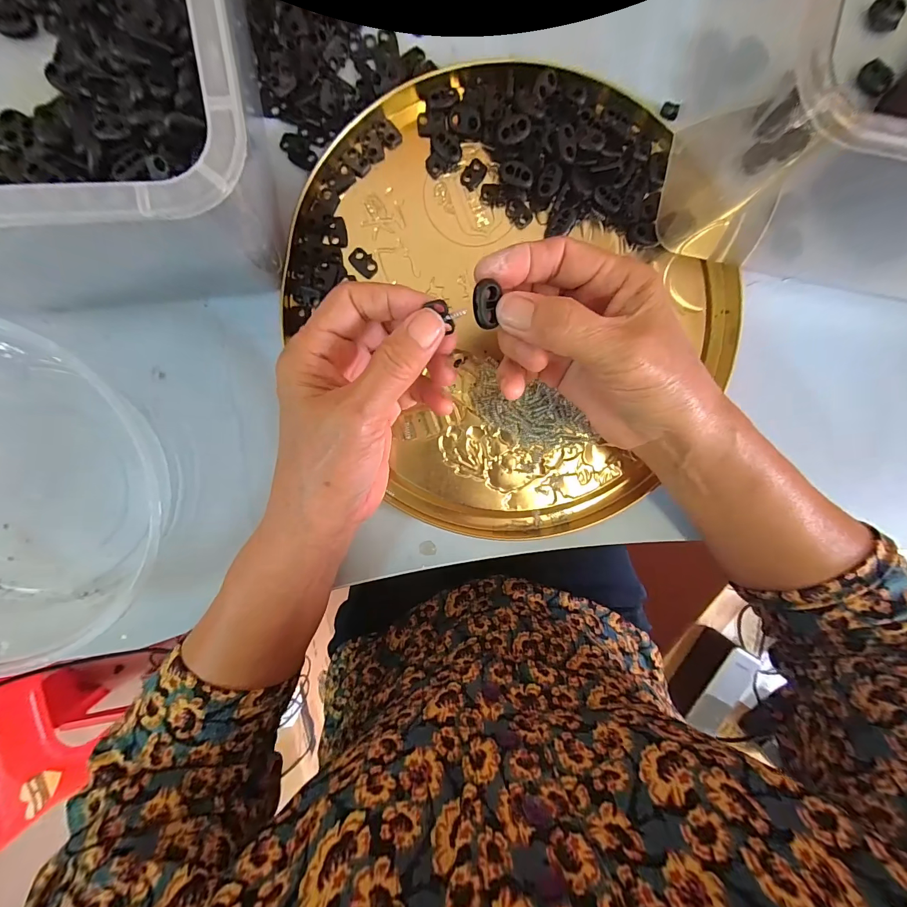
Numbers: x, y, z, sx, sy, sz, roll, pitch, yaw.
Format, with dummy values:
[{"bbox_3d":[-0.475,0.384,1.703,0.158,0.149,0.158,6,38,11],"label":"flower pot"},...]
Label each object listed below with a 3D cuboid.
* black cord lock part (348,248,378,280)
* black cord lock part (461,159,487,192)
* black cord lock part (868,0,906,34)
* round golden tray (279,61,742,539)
[{"bbox_3d":[-0.059,-0.125,0.251,0.019,0.004,0.013,39,90,-8],"label":"black cord lock part"},{"bbox_3d":[0.014,-0.185,0.252,0.012,0.004,0.020,37,91,-8],"label":"black cord lock part"},{"bbox_3d":[0.287,-0.292,0.255,0.021,0.015,0.011,38,91,-8],"label":"black cord lock part"},{"bbox_3d":[0.053,-0.098,0.254,0.278,0.020,0.302,-1,95,-6],"label":"round golden tray"}]

